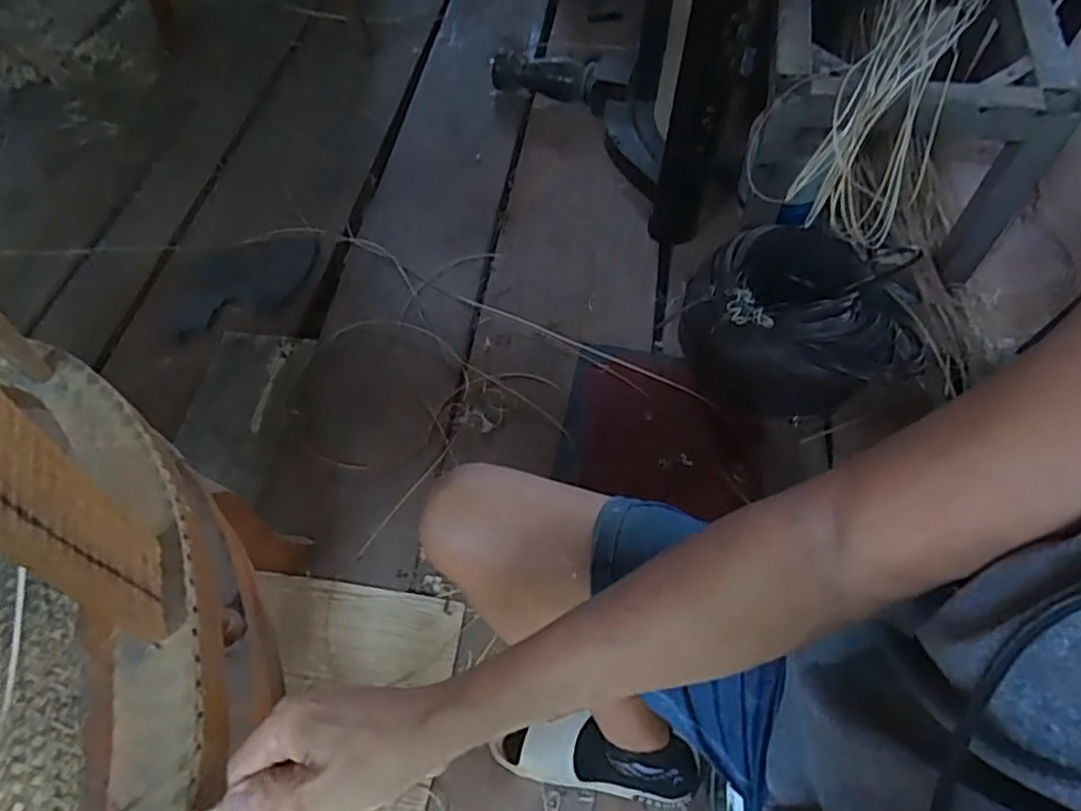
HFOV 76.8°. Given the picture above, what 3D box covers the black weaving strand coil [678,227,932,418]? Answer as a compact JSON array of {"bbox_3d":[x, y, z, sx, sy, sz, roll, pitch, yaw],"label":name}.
[{"bbox_3d":[0.384,-0.132,1.043,0.325,0.167,0.254,15,62,10],"label":"black weaving strand coil"}]

